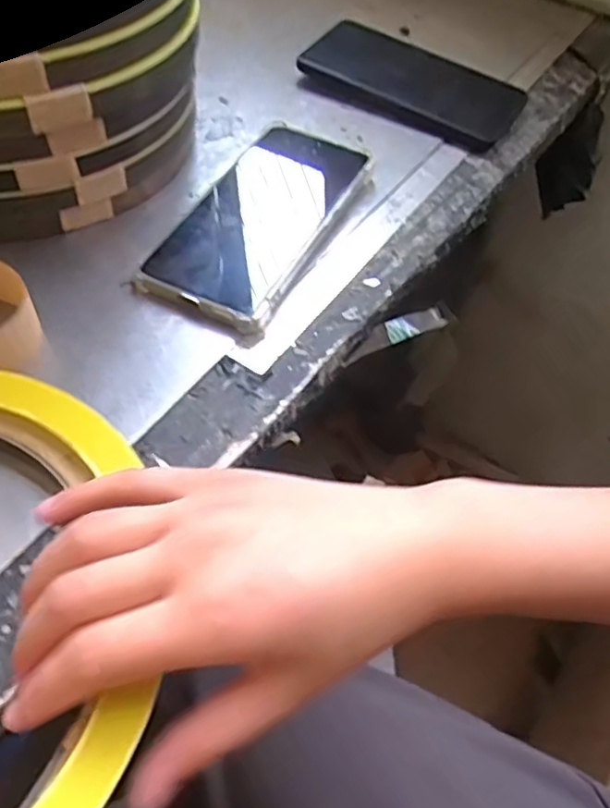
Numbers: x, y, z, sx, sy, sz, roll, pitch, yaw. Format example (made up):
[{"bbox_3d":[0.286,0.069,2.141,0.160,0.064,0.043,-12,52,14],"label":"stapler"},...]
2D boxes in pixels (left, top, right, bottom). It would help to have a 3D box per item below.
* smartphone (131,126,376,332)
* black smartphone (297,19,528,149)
[{"bbox_3d":[-0.025,-0.114,0.392,0.079,0.018,0.167,24,56,12],"label":"smartphone"},{"bbox_3d":[0.083,-0.248,0.494,0.164,0.014,0.087,30,57,16],"label":"black smartphone"}]

